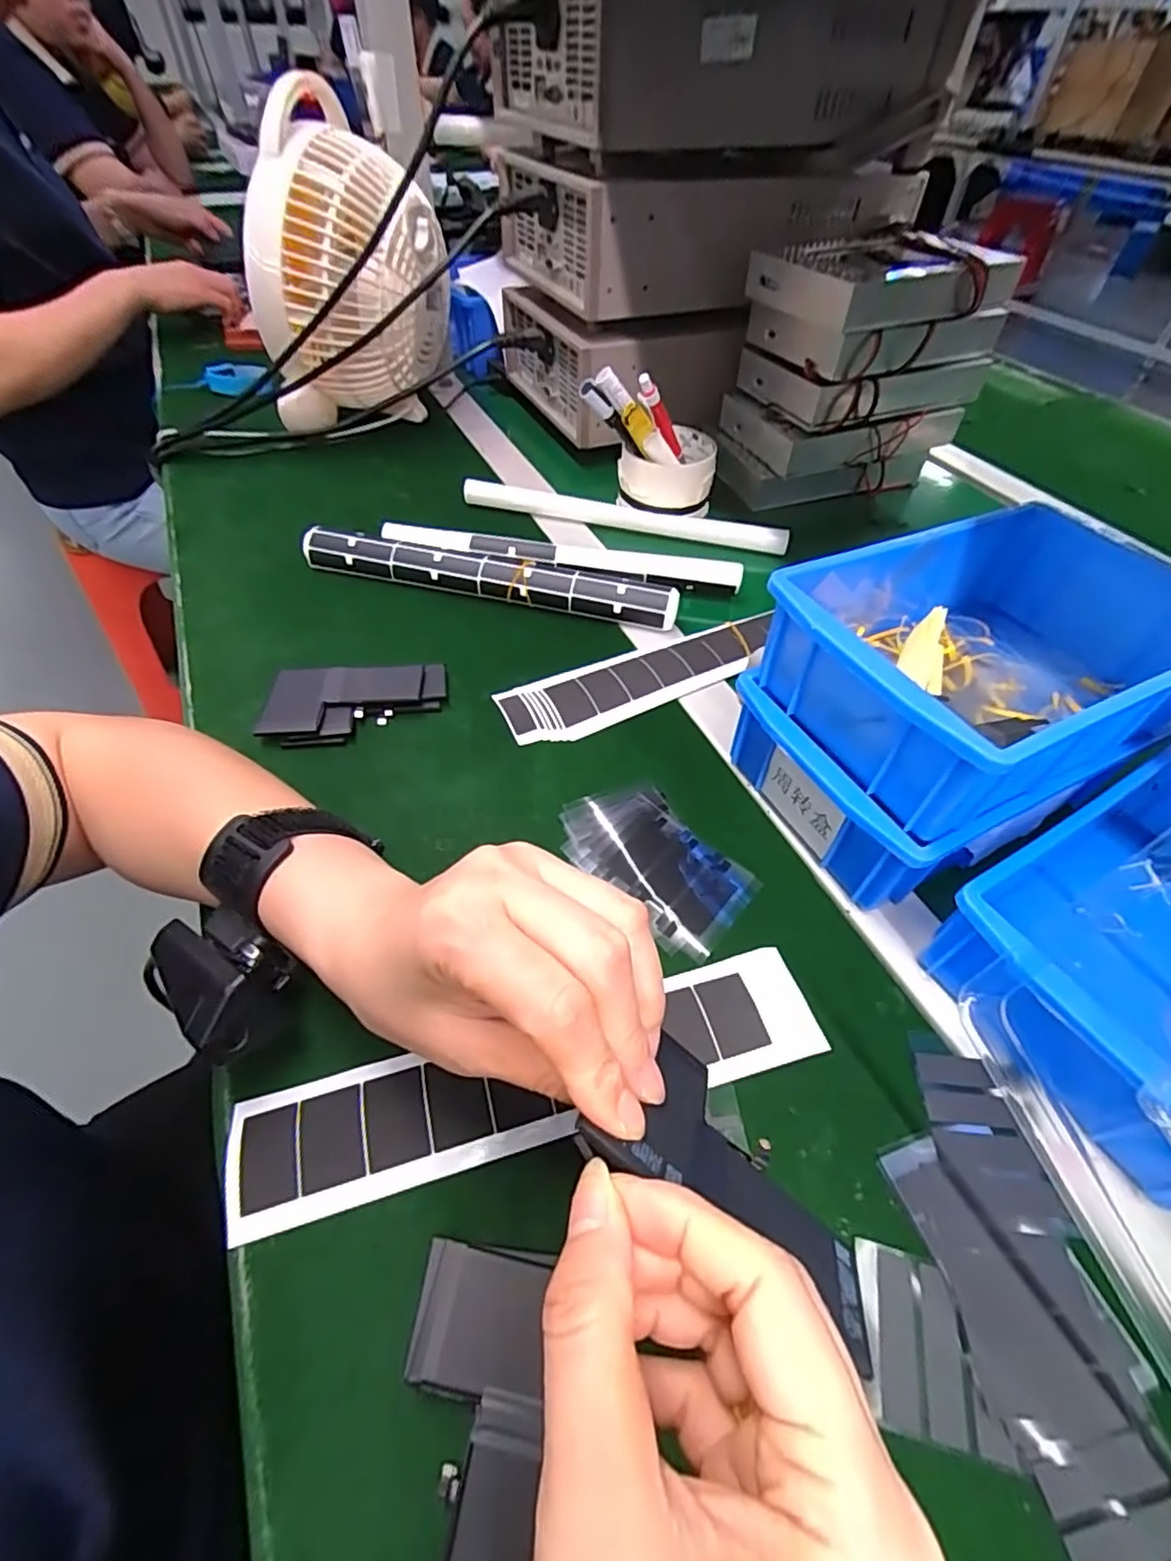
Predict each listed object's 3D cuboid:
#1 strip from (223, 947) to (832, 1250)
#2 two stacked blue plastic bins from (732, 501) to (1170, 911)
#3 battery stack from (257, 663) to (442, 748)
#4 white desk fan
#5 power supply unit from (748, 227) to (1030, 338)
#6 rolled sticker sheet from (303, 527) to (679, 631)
[{"bbox_3d":[-0.019,0.127,0.266,0.247,0.005,0.049,-12,52,-12],"label":"strip"},{"bbox_3d":[0.202,-0.045,0.333,0.205,0.121,0.133,-21,54,-18],"label":"two stacked blue plastic bins"},{"bbox_3d":[-0.145,-0.048,0.398,0.106,0.018,0.061,-4,51,-5],"label":"battery stack"},{"bbox_3d":[-0.217,-0.451,0.577,0.172,0.224,0.135,-6,51,-7],"label":"white desk fan"},{"bbox_3d":[0.250,-0.426,0.529,0.193,0.036,0.128,-20,54,-17],"label":"power supply unit"},{"bbox_3d":[-0.074,-0.161,0.479,0.290,0.024,0.034,12,51,8],"label":"rolled sticker sheet"}]

